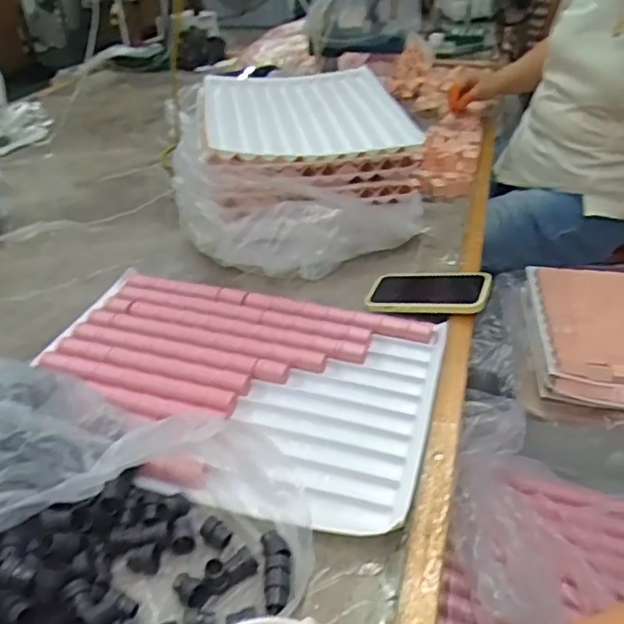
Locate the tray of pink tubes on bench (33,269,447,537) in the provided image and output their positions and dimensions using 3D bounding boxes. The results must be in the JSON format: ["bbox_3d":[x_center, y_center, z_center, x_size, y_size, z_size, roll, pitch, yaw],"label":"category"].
[{"bbox_3d":[-0.088,0.070,0.645,0.425,0.020,0.303,8,35,13],"label":"tray of pink tubes on bench"}]

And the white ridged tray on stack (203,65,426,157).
[{"bbox_3d":[-0.019,-0.339,0.974,0.302,0.039,0.399,-6,36,-7],"label":"white ridged tray on stack"}]

